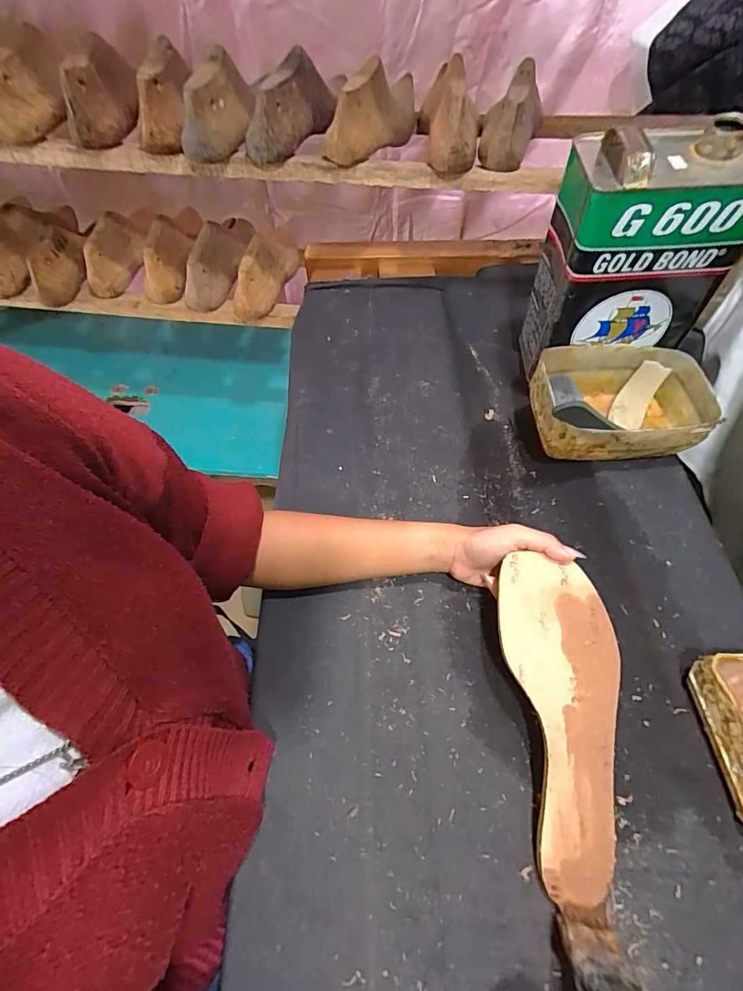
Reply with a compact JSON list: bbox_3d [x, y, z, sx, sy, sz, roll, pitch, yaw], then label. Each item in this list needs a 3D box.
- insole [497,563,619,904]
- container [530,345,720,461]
[{"bbox_3d":[0.149,0.165,0.349,0.083,0.012,0.234,-1,72,-1],"label":"insole"},{"bbox_3d":[0.278,-0.103,0.519,0.190,0.084,0.126,-3,57,-2],"label":"container"}]

